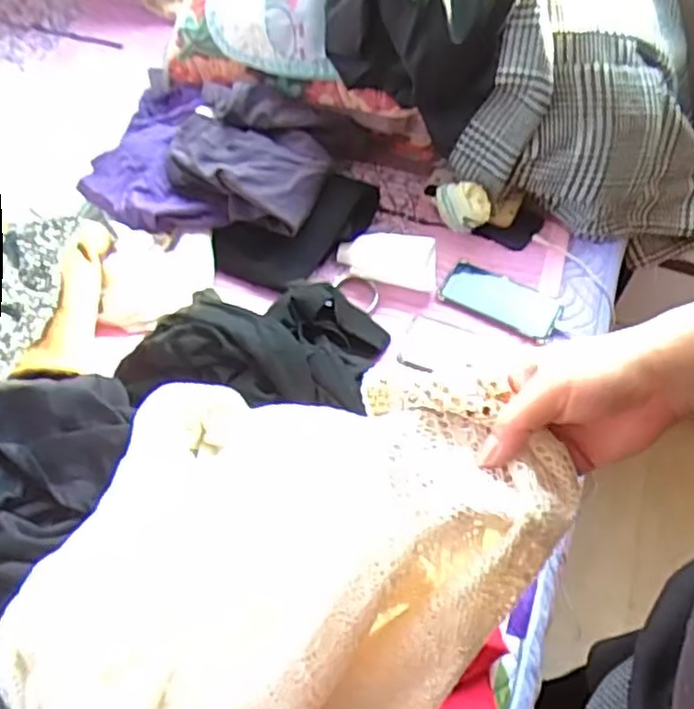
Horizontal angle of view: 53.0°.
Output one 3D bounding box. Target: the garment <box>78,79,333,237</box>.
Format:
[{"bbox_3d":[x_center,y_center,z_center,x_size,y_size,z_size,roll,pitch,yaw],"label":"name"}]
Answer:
[{"bbox_3d":[-0.194,-0.294,1.000,0.331,0.087,0.300,6,56,3],"label":"garment"}]

